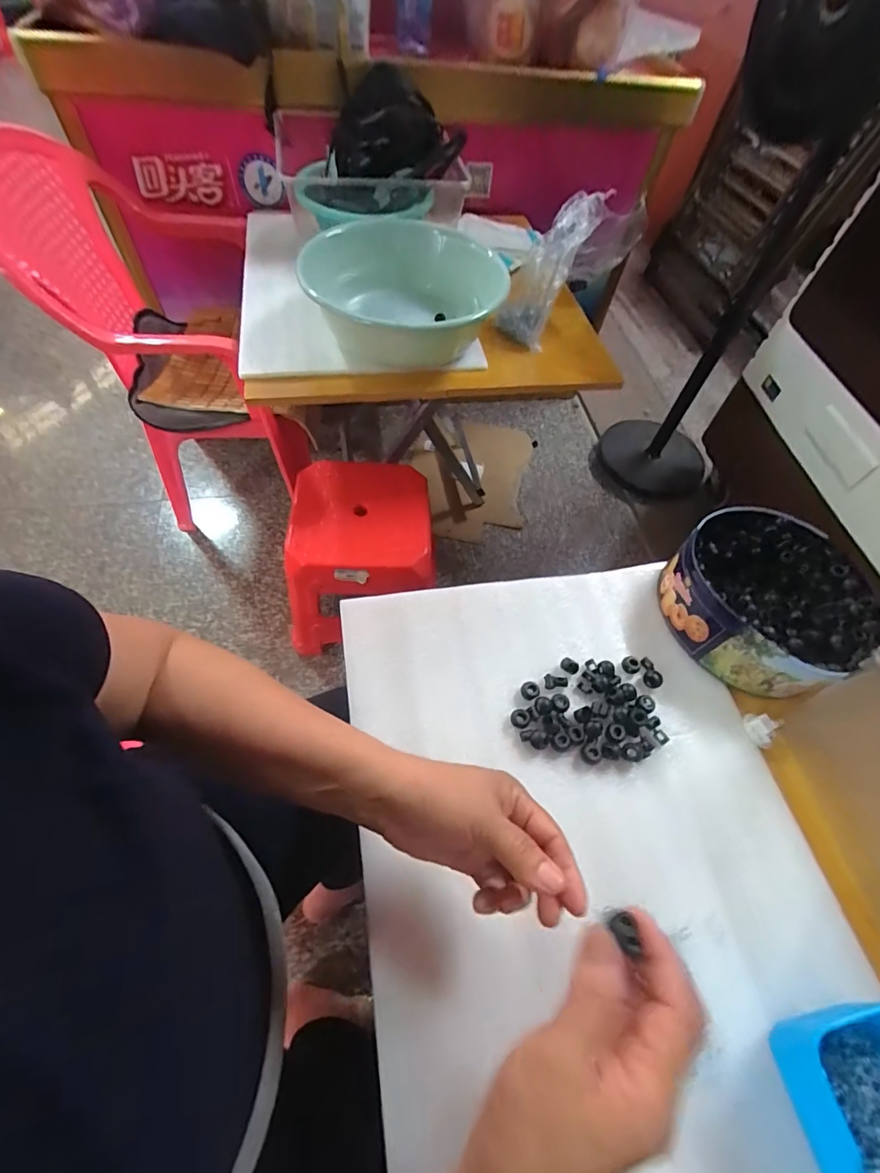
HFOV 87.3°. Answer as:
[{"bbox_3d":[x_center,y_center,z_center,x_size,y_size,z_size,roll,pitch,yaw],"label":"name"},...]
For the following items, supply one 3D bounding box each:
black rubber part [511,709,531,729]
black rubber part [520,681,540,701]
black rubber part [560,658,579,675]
[{"bbox_3d":[0.074,0.122,0.425,0.016,0.007,0.017,2,59,-4],"label":"black rubber part"},{"bbox_3d":[0.086,0.100,0.442,0.017,0.007,0.017,2,59,-4],"label":"black rubber part"},{"bbox_3d":[0.127,0.078,0.453,0.018,0.012,0.010,37,62,18],"label":"black rubber part"}]

